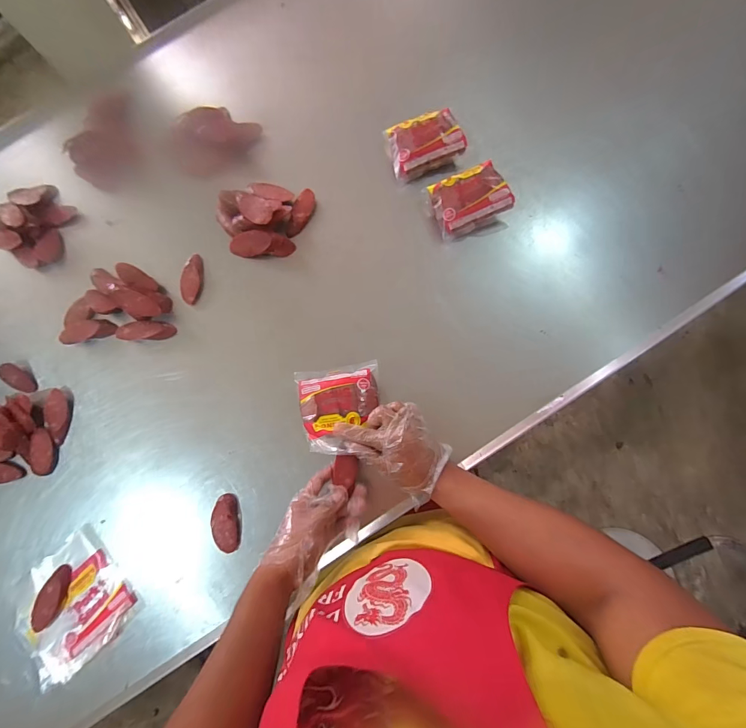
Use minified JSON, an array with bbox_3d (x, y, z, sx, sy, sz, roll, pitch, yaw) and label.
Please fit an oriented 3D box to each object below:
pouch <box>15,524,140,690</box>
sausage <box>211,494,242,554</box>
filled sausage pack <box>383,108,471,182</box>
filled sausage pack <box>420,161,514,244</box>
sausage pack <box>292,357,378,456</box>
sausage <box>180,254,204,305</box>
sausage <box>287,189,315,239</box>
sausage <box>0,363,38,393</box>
[{"bbox_3d":[-0.499,0.397,0.611,0.163,0.011,0.178,-41,75,-13],"label":"pouch"},{"bbox_3d":[-0.251,0.272,0.626,0.046,0.017,0.090,-9,82,2],"label":"sausage"},{"bbox_3d":[0.095,-0.407,0.678,0.133,0.057,0.101,-18,82,1],"label":"filled sausage pack"},{"bbox_3d":[0.170,-0.290,0.654,0.128,0.060,0.110,-17,82,1],"label":"filled sausage pack"},{"bbox_3d":[-0.056,0.069,0.616,0.136,0.032,0.139,-9,65,1],"label":"sausage pack"},{"bbox_3d":[-0.339,-0.159,0.688,0.040,0.005,0.095,2,82,4],"label":"sausage"},{"bbox_3d":[-0.134,-0.284,0.693,0.031,0.022,0.094,18,84,6],"label":"sausage"},{"bbox_3d":[-0.654,0.027,0.680,0.068,0.021,0.026,43,87,-8],"label":"sausage"}]

